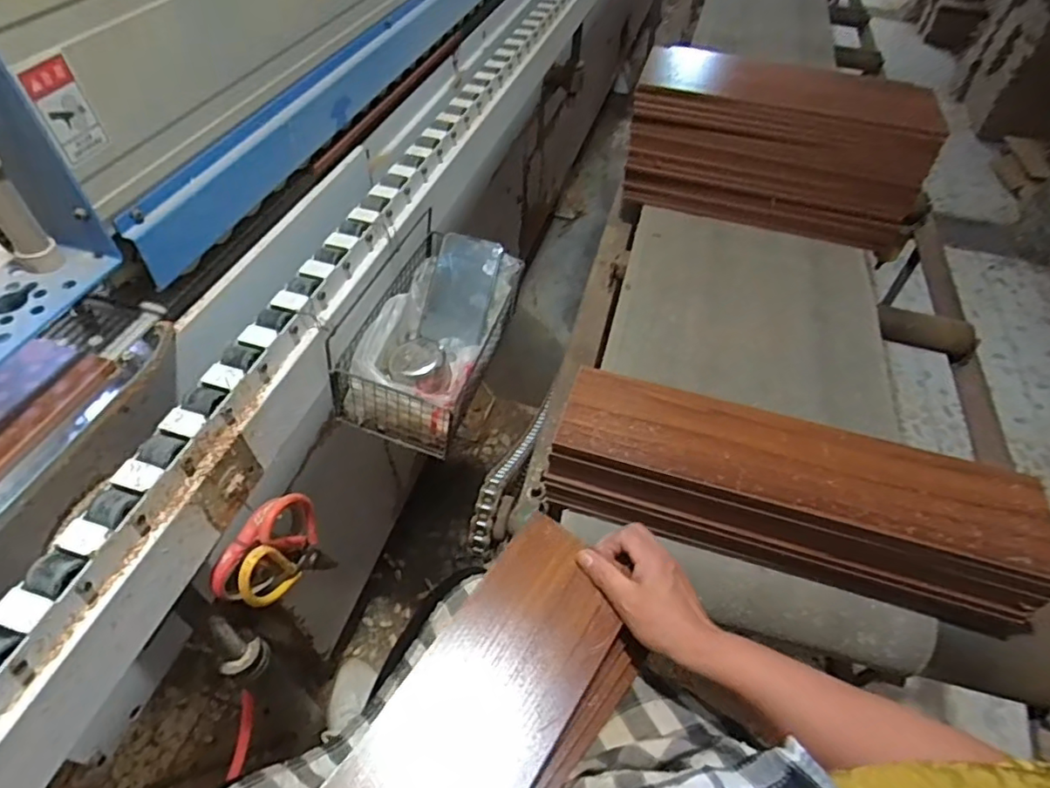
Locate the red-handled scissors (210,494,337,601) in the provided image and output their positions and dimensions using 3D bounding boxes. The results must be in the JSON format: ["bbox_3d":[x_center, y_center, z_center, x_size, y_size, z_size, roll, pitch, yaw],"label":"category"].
[{"bbox_3d":[-0.231,0.157,0.584,0.025,0.182,0.099,21,74,14],"label":"red-handled scissors"}]

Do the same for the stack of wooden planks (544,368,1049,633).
[{"bbox_3d":[0.270,0.098,0.615,0.477,0.098,0.132,14,51,9],"label":"stack of wooden planks"}]

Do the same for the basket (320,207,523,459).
[{"bbox_3d":[-0.100,-0.079,0.680,0.124,0.103,0.260,14,51,9],"label":"basket"}]

